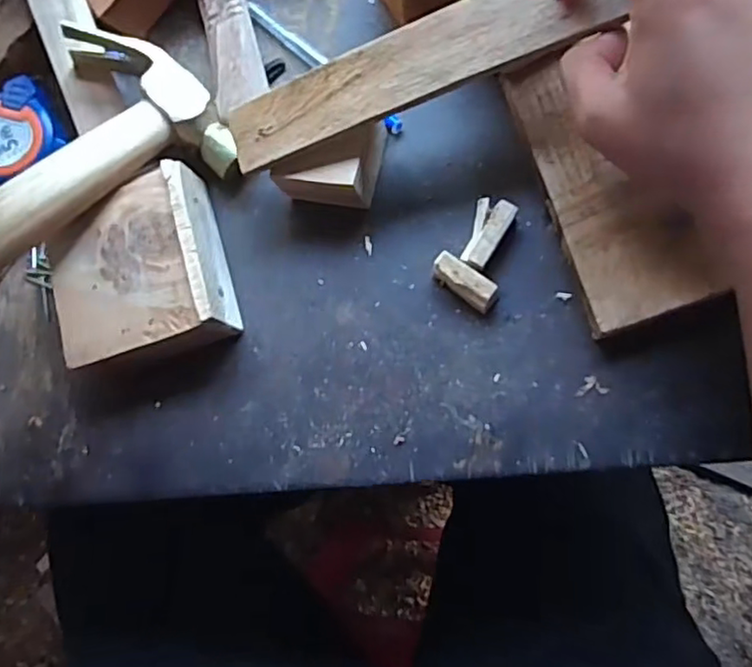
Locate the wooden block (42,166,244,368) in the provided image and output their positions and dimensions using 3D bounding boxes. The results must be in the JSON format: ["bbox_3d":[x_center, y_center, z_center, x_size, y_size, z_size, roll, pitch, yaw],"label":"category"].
[{"bbox_3d":[-0.136,-0.037,0.357,0.099,0.034,0.100,-16,80,7],"label":"wooden block"}]

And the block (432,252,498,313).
[{"bbox_3d":[0.047,-0.028,0.335,0.037,0.016,0.015,37,89,12],"label":"block"}]

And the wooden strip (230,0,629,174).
[{"bbox_3d":[0.016,-0.131,0.309,0.194,0.006,0.036,-17,91,17],"label":"wooden strip"}]

